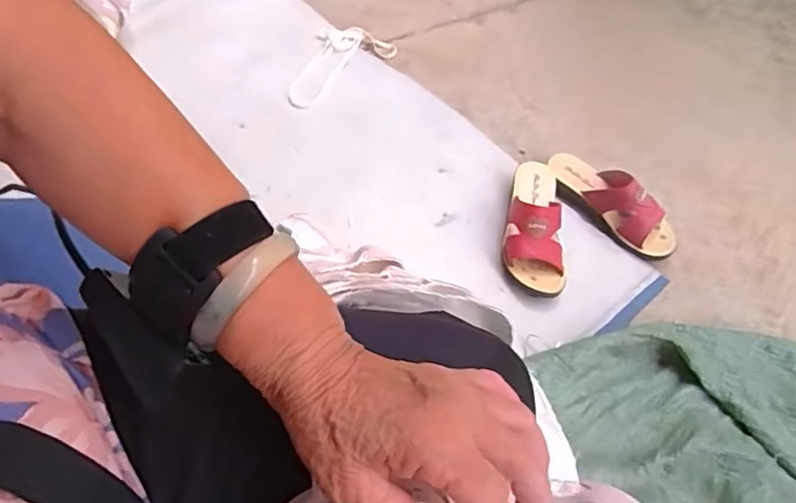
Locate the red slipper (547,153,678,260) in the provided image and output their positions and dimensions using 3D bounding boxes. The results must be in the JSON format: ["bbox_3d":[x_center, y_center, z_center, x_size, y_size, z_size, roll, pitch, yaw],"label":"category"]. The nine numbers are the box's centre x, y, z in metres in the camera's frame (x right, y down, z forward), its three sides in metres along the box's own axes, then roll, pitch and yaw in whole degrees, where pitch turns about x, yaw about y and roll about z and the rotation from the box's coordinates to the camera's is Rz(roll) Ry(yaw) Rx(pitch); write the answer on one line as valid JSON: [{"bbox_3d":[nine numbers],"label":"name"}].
[{"bbox_3d":[0.329,-0.081,0.905,0.077,0.070,0.226,-38,65,-22],"label":"red slipper"}]

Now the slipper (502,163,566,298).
[{"bbox_3d":[0.201,-0.048,0.861,0.085,0.070,0.222,6,57,3],"label":"slipper"}]

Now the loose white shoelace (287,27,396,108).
[{"bbox_3d":[-0.123,-0.355,1.091,0.121,0.021,0.245,39,61,21],"label":"loose white shoelace"}]

